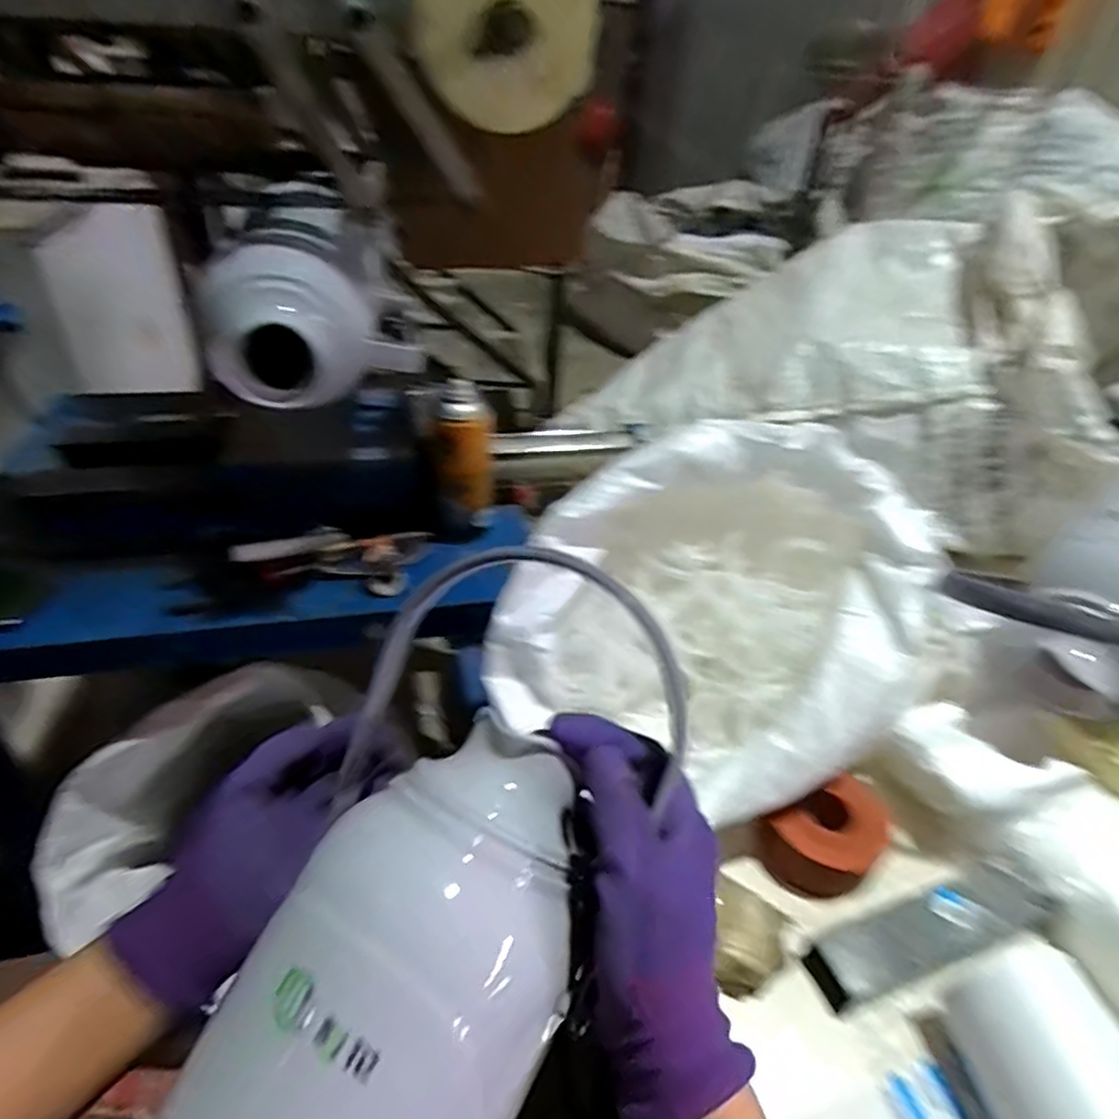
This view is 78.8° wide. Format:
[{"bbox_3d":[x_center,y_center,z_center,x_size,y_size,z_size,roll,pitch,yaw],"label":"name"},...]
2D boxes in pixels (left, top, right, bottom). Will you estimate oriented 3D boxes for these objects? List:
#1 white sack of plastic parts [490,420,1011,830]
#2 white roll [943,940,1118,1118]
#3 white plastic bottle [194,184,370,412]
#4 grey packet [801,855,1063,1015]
[{"bbox_3d":[0.111,0.032,0.616,0.367,0.215,0.330,32,45,32],"label":"white sack of plastic parts"},{"bbox_3d":[0.311,0.320,0.423,0.093,0.075,0.120,-1,37,-7],"label":"white roll"},{"bbox_3d":[-0.242,-0.242,0.617,0.121,0.131,0.287,-8,38,-15],"label":"white plastic bottle"},{"bbox_3d":[0.279,0.279,0.511,0.191,0.035,0.048,-11,39,-19],"label":"grey packet"}]

